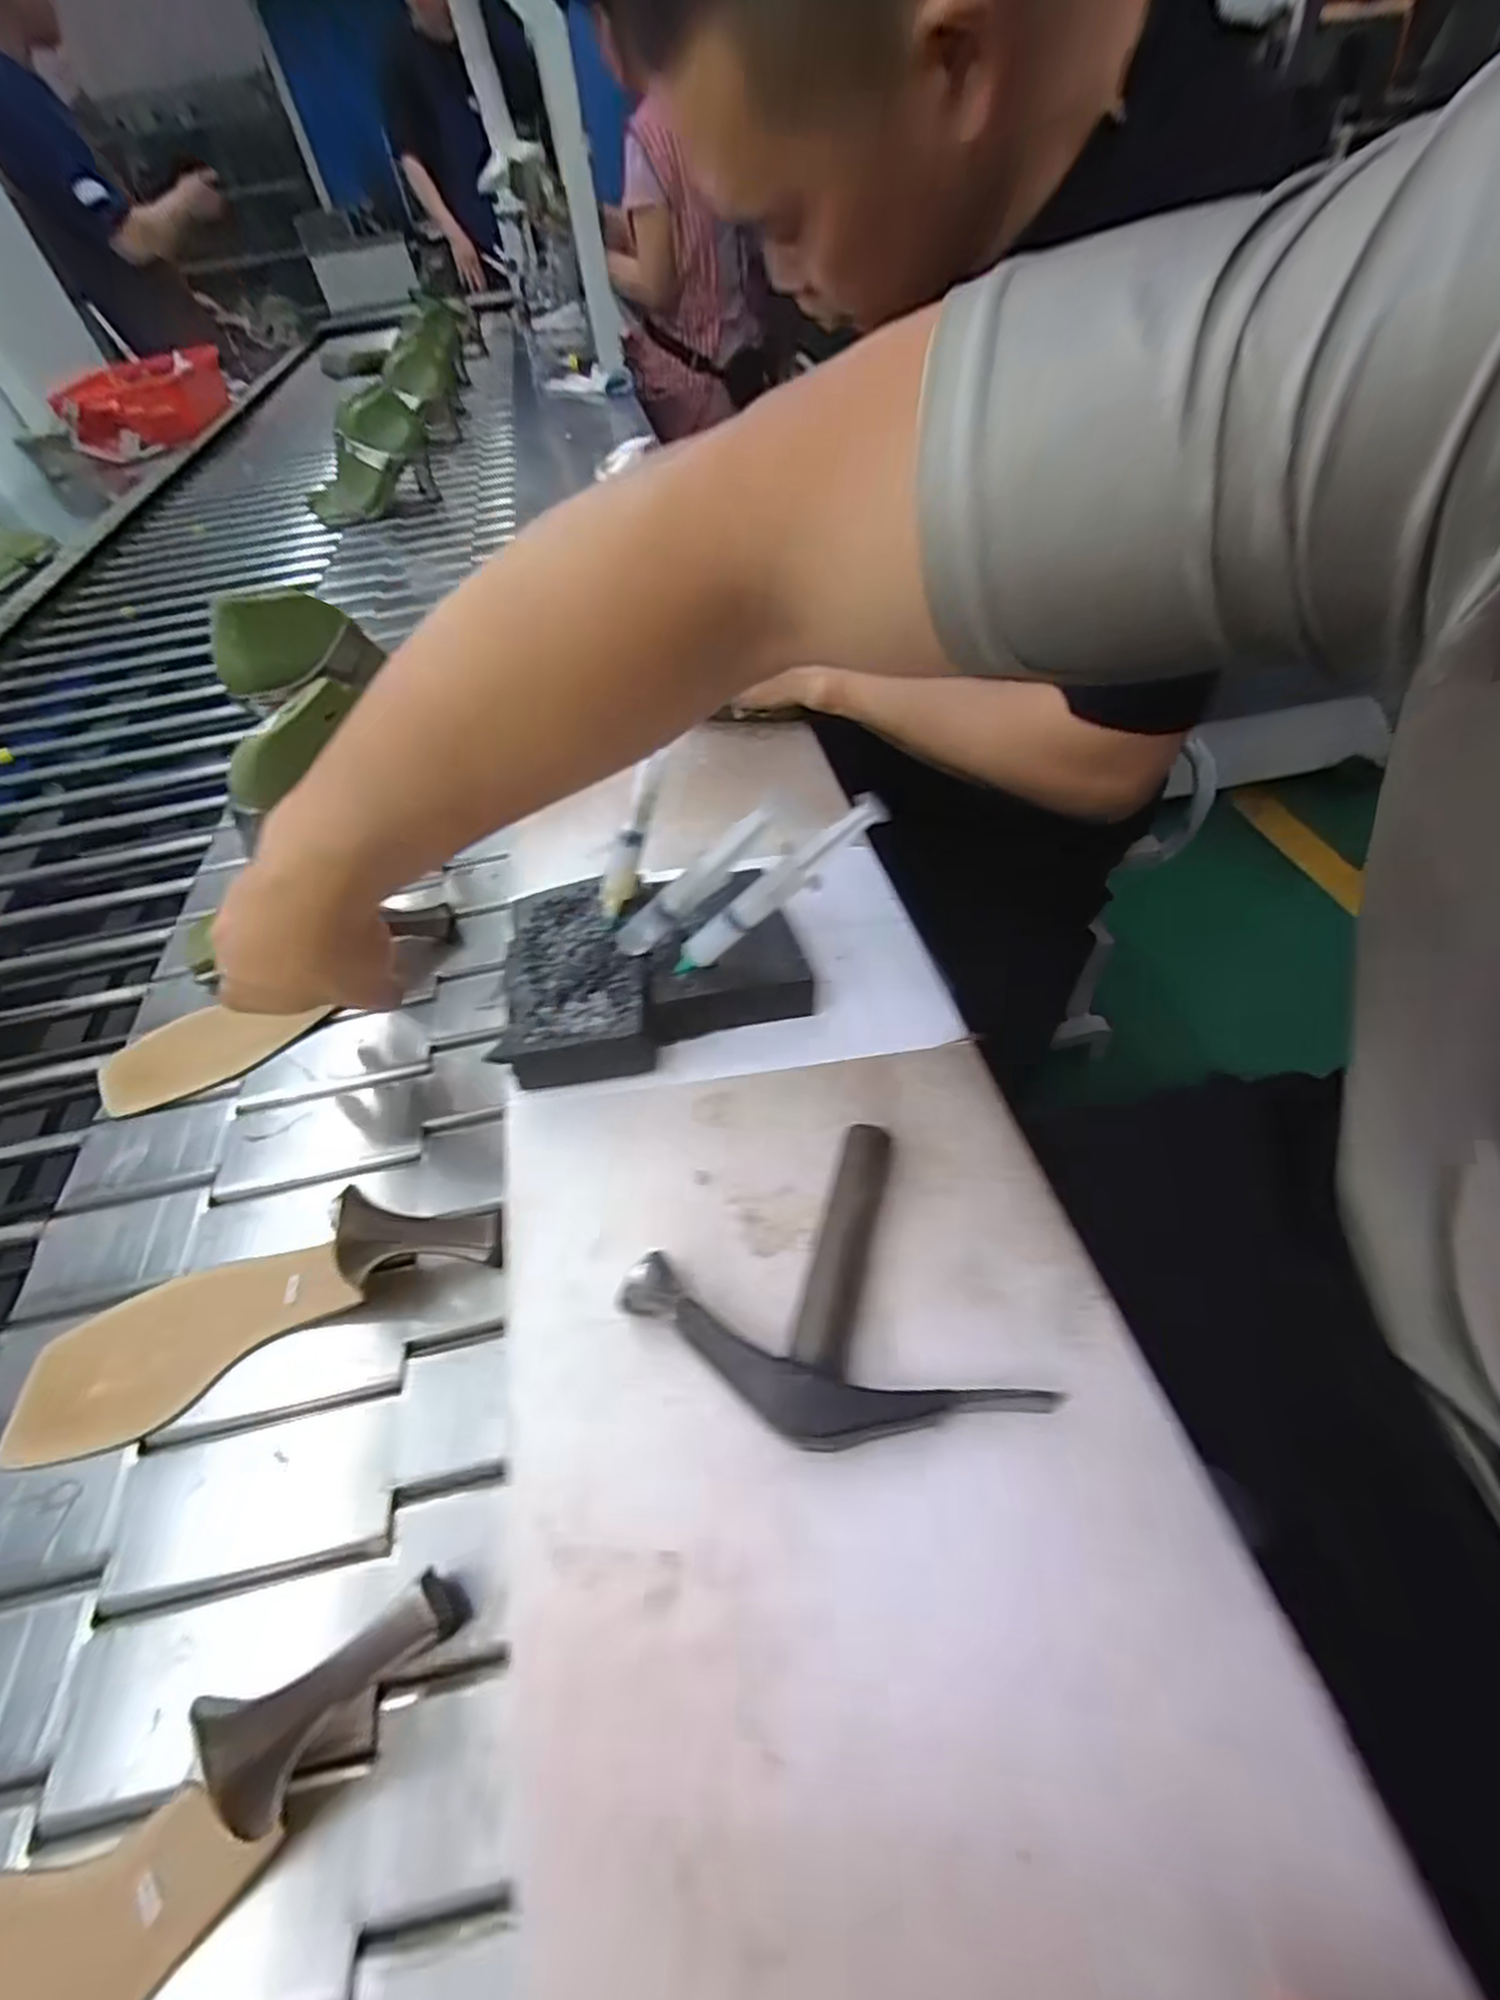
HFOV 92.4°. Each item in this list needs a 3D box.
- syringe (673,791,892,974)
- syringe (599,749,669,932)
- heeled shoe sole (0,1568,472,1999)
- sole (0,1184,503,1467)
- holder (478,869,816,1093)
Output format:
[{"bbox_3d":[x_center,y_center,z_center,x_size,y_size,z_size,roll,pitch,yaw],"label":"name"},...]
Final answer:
[{"bbox_3d":[0.009,-0.052,0.354,0.140,0.017,0.012,-36,43,32],"label":"syringe"},{"bbox_3d":[-0.069,-0.093,0.420,0.020,0.021,0.105,21,99,20],"label":"syringe"},{"bbox_3d":[-0.209,0.288,0.232,0.222,0.065,0.071,-32,54,-18],"label":"heeled shoe sole"},{"bbox_3d":[-0.253,0.146,0.356,0.242,0.062,0.071,-19,50,-8],"label":"sole"},{"bbox_3d":[-0.054,-0.018,0.411,0.161,0.037,0.129,-9,52,-2],"label":"holder"}]

